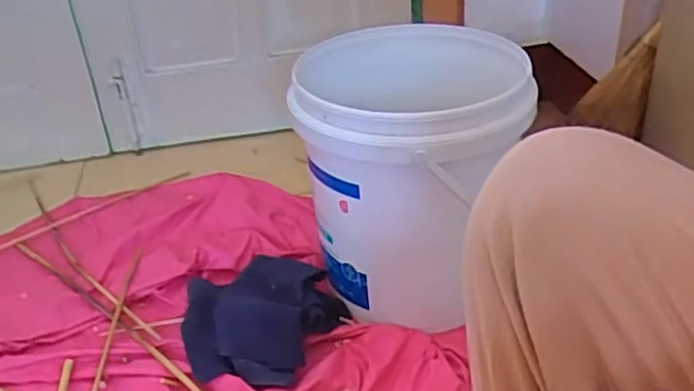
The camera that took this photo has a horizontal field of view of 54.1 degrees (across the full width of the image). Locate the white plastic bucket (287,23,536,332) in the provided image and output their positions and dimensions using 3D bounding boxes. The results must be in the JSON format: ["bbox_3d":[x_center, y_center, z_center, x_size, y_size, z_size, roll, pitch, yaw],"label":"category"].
[{"bbox_3d":[0.077,-0.022,0.872,0.266,0.302,0.254,-1,33,1],"label":"white plastic bucket"}]

